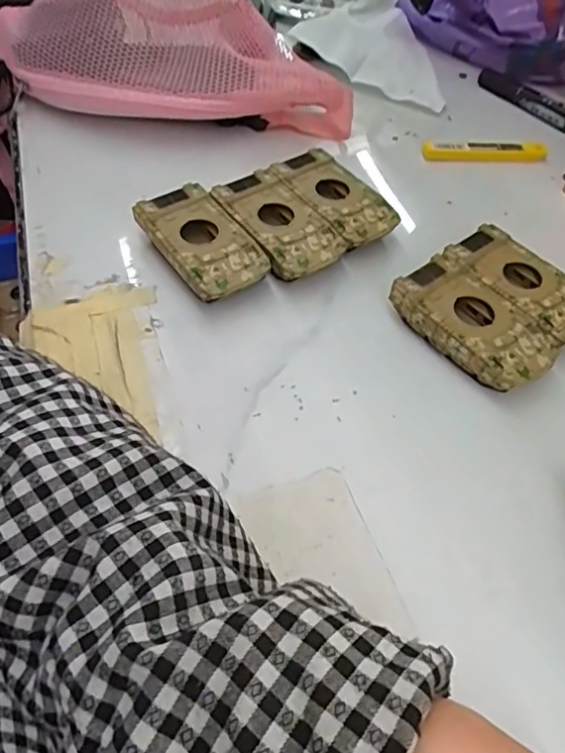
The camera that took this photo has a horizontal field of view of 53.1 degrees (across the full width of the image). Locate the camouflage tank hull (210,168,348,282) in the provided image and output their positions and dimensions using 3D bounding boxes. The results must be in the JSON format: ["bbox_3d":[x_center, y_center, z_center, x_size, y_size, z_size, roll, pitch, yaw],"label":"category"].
[{"bbox_3d":[-0.003,-0.099,0.383,0.051,0.025,0.092,-29,61,-22],"label":"camouflage tank hull"}]

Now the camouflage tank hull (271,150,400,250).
[{"bbox_3d":[0.035,-0.123,0.402,0.049,0.024,0.091,-32,62,-24],"label":"camouflage tank hull"}]

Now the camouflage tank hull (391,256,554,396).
[{"bbox_3d":[0.114,-0.029,0.341,0.051,0.025,0.094,-33,62,-24],"label":"camouflage tank hull"}]

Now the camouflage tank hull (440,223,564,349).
[{"bbox_3d":[0.150,-0.053,0.362,0.053,0.026,0.094,-31,61,-23],"label":"camouflage tank hull"}]

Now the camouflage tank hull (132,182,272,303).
[{"bbox_3d":[-0.053,-0.083,0.368,0.051,0.026,0.092,-29,61,-22],"label":"camouflage tank hull"}]

